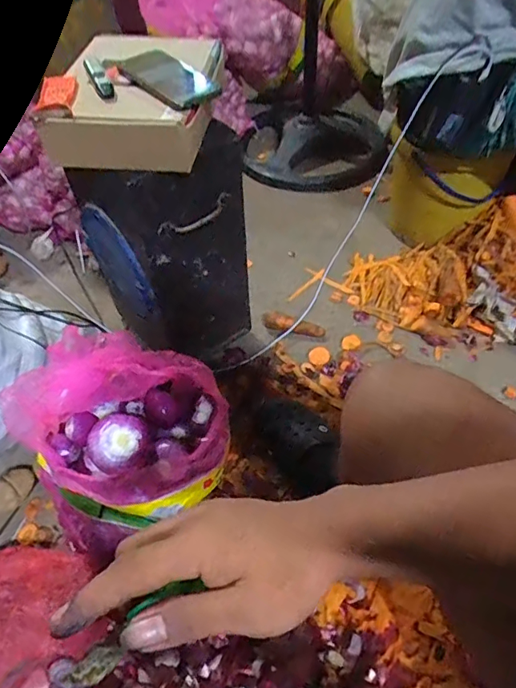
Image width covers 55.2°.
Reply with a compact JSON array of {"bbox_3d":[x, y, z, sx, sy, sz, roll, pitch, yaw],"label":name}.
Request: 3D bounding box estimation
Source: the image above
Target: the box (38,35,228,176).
[{"bbox_3d":[-0.172,-0.366,0.727,0.202,0.079,0.279,4,52,4],"label":"box"}]

